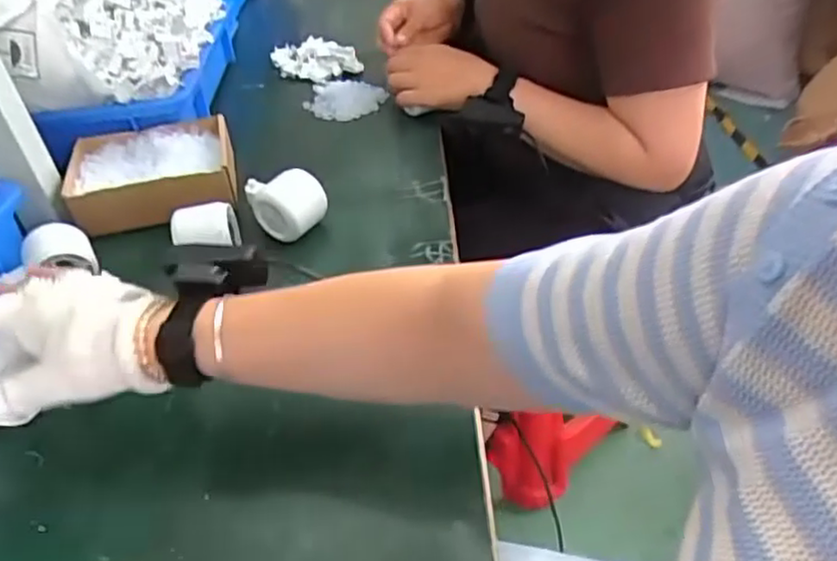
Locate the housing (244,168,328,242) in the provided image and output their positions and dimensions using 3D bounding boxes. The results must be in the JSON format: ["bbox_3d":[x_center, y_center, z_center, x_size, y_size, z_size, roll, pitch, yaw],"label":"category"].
[{"bbox_3d":[-0.135,-0.084,0.653,0.065,0.057,0.070,-31,48,-29],"label":"housing"}]

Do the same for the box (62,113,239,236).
[{"bbox_3d":[-0.286,-0.116,0.711,0.166,0.048,0.144,-14,40,-10],"label":"box"}]

